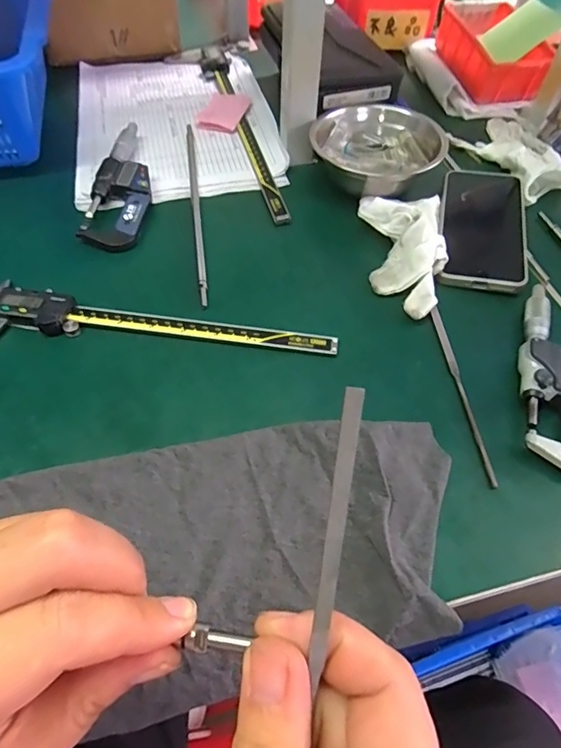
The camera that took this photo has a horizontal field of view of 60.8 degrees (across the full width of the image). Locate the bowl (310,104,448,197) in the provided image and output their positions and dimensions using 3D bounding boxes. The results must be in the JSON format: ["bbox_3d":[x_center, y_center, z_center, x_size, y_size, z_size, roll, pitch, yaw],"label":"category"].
[{"bbox_3d":[0.096,-0.229,0.489,0.121,0.052,0.121,1,56,-1],"label":"bowl"}]

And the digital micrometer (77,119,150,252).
[{"bbox_3d":[-0.157,-0.192,0.478,0.055,0.019,0.185,2,56,0],"label":"digital micrometer"}]

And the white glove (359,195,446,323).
[{"bbox_3d":[0.108,-0.109,0.411,0.063,0.041,0.137,-3,56,-3],"label":"white glove"}]

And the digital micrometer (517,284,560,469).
[{"bbox_3d":[0.198,0.000,0.341,0.053,0.026,0.146,10,56,5],"label":"digital micrometer"}]

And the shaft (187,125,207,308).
[{"bbox_3d":[-0.084,-0.174,0.472,0.008,0.015,0.282,-7,56,-6],"label":"shaft"}]

